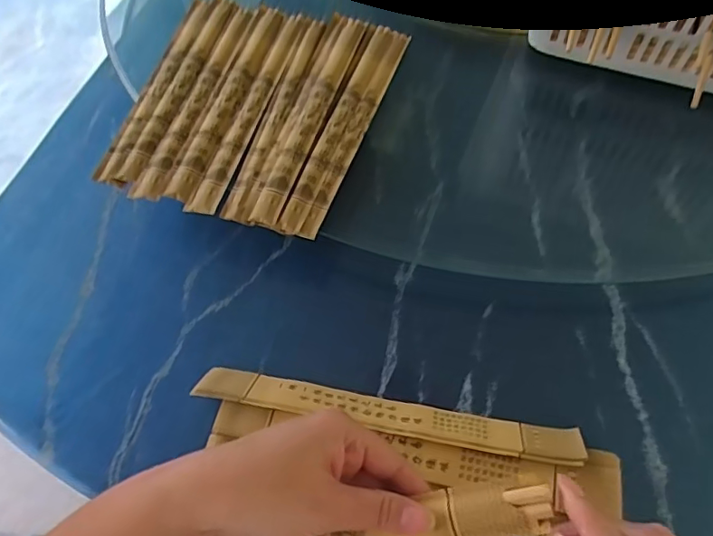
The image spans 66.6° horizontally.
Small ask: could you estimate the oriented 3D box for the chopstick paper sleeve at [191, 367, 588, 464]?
[{"bbox_3d":[0.019,0.099,0.373,0.259,0.007,0.033,8,32,7],"label":"chopstick paper sleeve"}]

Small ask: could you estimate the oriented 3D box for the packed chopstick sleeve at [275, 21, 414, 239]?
[{"bbox_3d":[-0.005,-0.131,0.480,0.034,0.009,0.256,16,59,12],"label":"packed chopstick sleeve"}]

